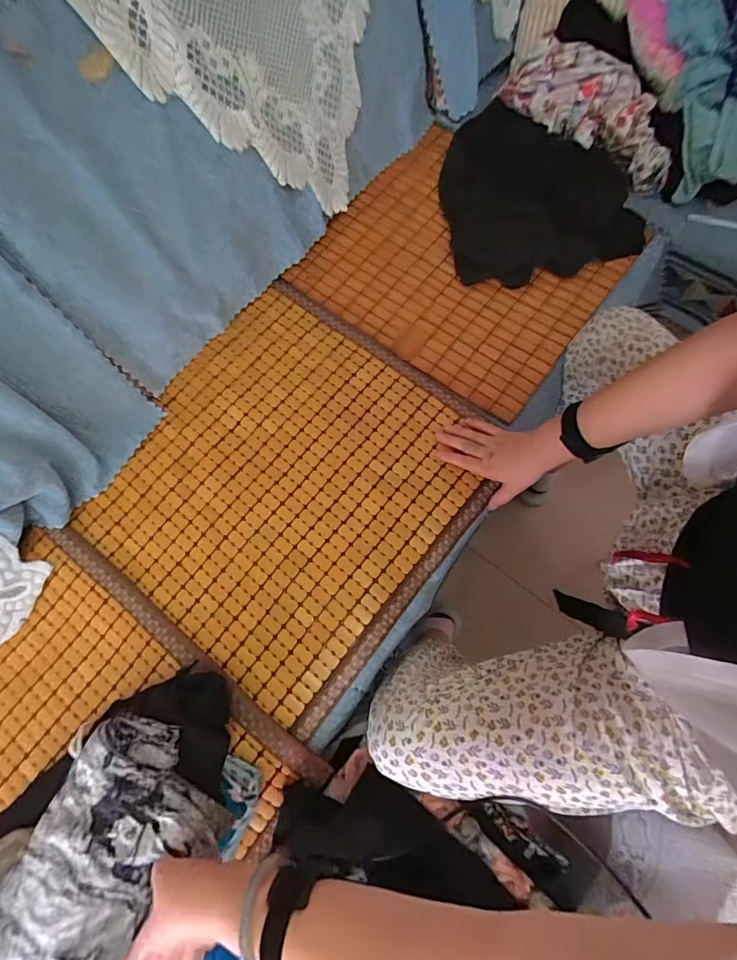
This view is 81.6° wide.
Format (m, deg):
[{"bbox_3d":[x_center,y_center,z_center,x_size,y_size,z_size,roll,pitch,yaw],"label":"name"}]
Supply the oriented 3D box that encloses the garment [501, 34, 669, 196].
[{"bbox_3d":[0.471,-0.783,0.893,0.184,0.081,0.425,-40,75,-11],"label":"garment"}]

